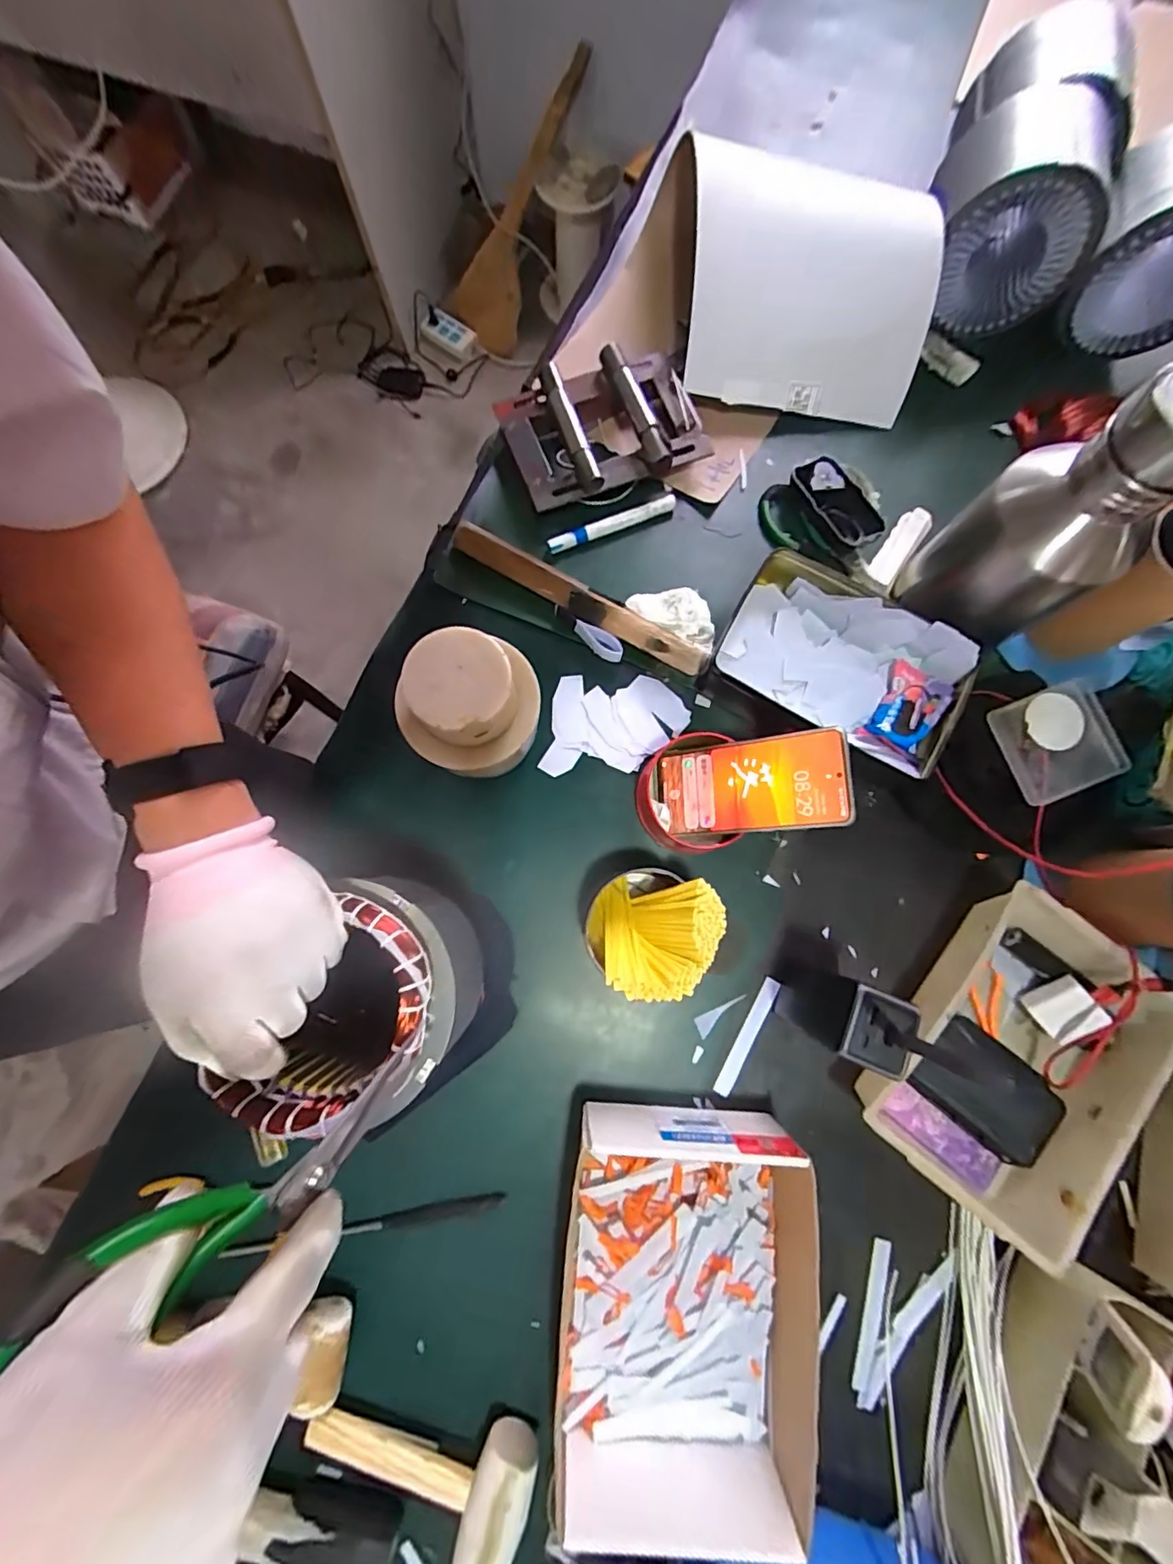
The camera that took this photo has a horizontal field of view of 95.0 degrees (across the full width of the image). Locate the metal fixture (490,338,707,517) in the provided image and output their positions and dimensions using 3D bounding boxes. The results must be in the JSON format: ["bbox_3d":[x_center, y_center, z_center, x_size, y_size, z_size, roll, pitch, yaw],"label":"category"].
[{"bbox_3d":[0.017,-0.371,0.568,0.201,0.049,0.144,-17,79,-4],"label":"metal fixture"}]

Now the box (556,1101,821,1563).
[{"bbox_3d":[0.078,0.392,0.408,0.180,0.076,0.239,4,79,1],"label":"box"}]

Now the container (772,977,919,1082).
[{"bbox_3d":[0.200,0.184,0.429,0.055,0.133,0.055,24,79,5],"label":"container"}]

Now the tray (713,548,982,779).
[{"bbox_3d":[0.241,-0.108,0.509,0.225,0.049,0.139,32,80,6],"label":"tray"}]

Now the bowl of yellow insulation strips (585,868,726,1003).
[{"bbox_3d":[0.053,0.124,0.455,0.095,0.093,0.103,0,79,0],"label":"bowl of yellow insulation strips"}]

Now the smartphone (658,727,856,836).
[{"bbox_3d":[0.136,0.004,0.451,0.155,0.005,0.077,-7,80,33],"label":"smartphone"}]

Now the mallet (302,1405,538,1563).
[{"bbox_3d":[-0.126,0.506,0.398,0.170,0.047,0.078,19,79,4],"label":"mallet"}]

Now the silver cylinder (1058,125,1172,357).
[{"bbox_3d":[0.593,-0.547,0.555,0.153,0.141,0.090,10,79,2],"label":"silver cylinder"}]

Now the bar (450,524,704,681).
[{"bbox_3d":[-0.008,-0.181,0.537,0.273,0.028,0.033,27,80,5],"label":"bar"}]

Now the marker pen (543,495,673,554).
[{"bbox_3d":[0.026,-0.272,0.564,0.142,0.020,0.015,-22,79,-5],"label":"marker pen"}]

